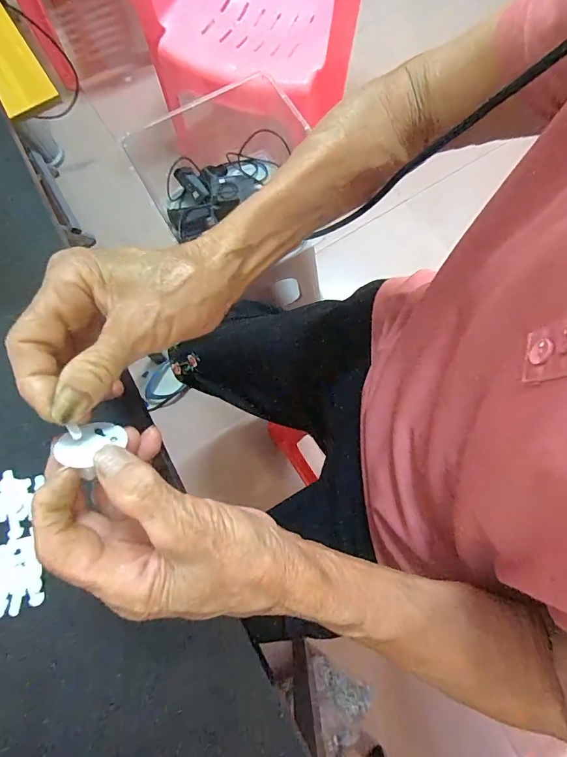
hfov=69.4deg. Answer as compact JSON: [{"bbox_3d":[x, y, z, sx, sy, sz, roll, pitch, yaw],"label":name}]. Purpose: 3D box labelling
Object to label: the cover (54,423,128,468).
[{"bbox_3d":[-0.096,0.032,0.205,0.031,0.005,0.031,5,34,-3],"label":"cover"}]

